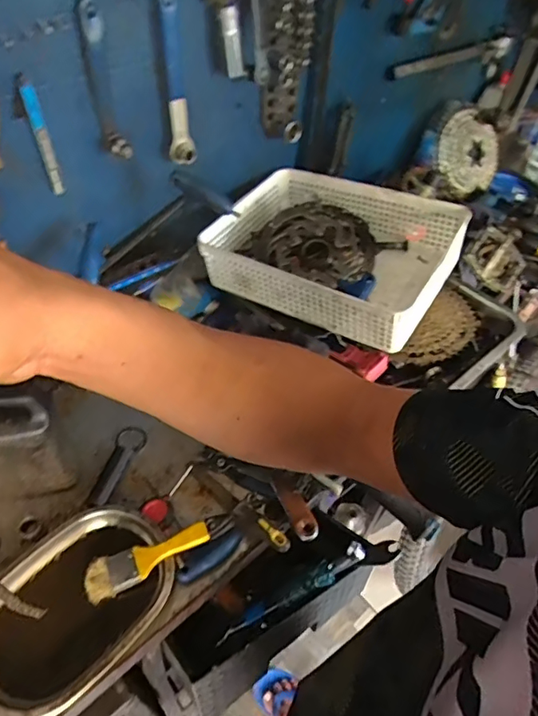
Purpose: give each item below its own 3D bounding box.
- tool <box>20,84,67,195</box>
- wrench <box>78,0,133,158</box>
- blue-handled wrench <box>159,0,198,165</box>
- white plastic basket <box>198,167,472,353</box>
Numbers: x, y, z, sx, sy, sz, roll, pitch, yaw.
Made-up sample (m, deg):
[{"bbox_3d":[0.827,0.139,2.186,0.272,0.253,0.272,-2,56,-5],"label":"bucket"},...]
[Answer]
[{"bbox_3d":[-0.252,-0.241,0.573,0.016,0.121,0.008,-16,52,-17],"label":"tool"},{"bbox_3d":[-0.183,-0.307,0.574,0.025,0.151,0.050,-17,53,-18],"label":"wrench"},{"bbox_3d":[-0.110,-0.334,0.628,0.031,0.189,0.023,-11,51,-14],"label":"blue-handled wrench"},{"bbox_3d":[0.090,-0.165,0.757,0.334,0.102,0.245,28,53,18],"label":"white plastic basket"}]

